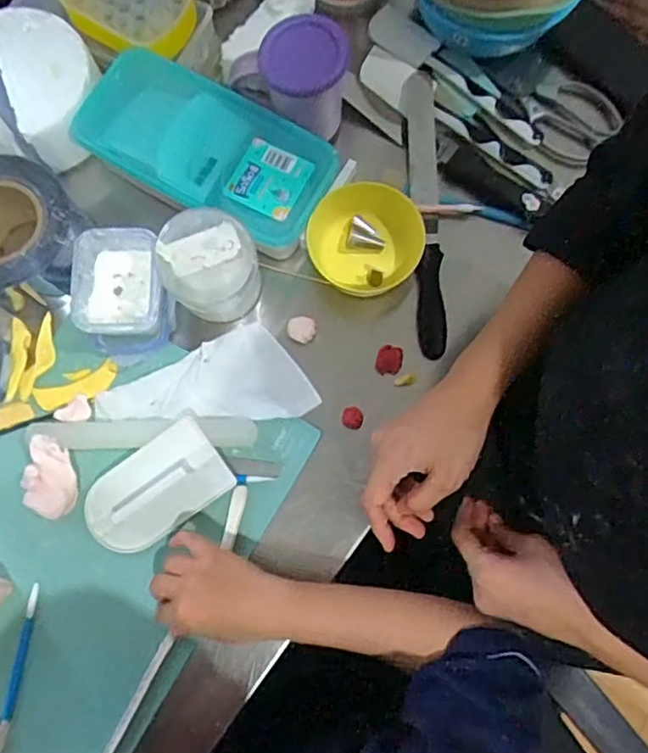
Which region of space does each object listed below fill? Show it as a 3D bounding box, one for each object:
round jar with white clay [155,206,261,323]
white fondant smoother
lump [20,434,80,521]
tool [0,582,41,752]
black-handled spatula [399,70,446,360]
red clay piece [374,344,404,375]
[{"bbox_3d":[-0.109,-0.100,0.617,0.096,0.117,0.077,-33,79,-7],"label":"round jar with white clay"},{"bbox_3d":[-0.167,0.110,0.607,0.140,0.028,0.083,-37,80,-7],"label":"white fondant smoother"},{"bbox_3d":[-0.263,0.098,0.614,0.048,0.026,0.076,2,78,1],"label":"lump"},{"bbox_3d":[-0.286,0.270,0.587,0.009,0.010,0.145,7,78,1],"label":"tool"},{"bbox_3d":[0.108,-0.179,0.682,0.035,0.032,0.318,-1,78,0],"label":"black-handled spatula"},{"bbox_3d":[0.068,-0.017,0.653,0.026,0.017,0.029,16,78,4],"label":"red clay piece"}]

